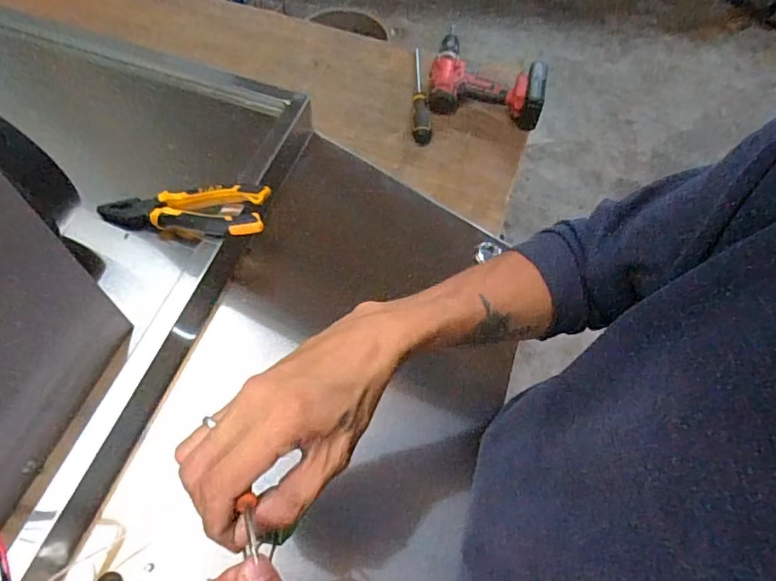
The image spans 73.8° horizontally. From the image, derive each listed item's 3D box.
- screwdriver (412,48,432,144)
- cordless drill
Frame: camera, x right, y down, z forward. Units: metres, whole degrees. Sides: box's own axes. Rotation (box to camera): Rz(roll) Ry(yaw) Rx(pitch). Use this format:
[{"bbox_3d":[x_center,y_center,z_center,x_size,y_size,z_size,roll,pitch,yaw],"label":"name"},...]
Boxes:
[{"bbox_3d":[0.061,-0.364,0.949,0.034,0.029,0.231,2,61,-3],"label":"screwdriver"},{"bbox_3d":[0.182,-0.395,0.956,0.203,0.068,0.177,10,61,1],"label":"cordless drill"}]

